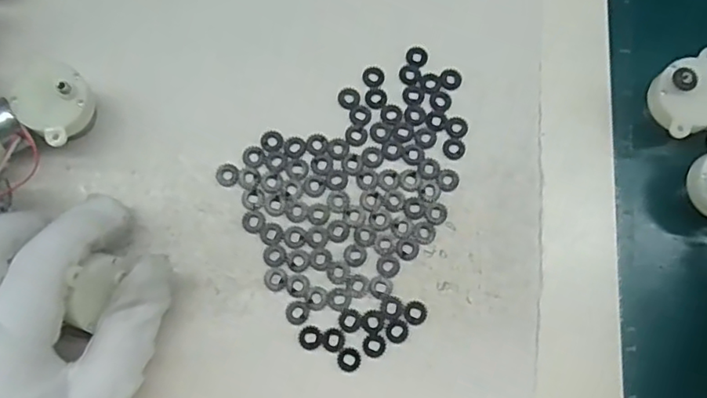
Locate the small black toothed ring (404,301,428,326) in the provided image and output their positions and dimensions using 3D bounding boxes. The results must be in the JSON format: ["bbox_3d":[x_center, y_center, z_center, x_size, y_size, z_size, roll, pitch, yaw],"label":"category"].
[{"bbox_3d":[0.028,0.051,0.256,0.010,0.004,0.010,0,78,-1],"label":"small black toothed ring"}]

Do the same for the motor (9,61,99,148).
[{"bbox_3d":[-0.133,-0.043,0.259,0.031,0.030,0.031,36,80,6],"label":"motor"}]

